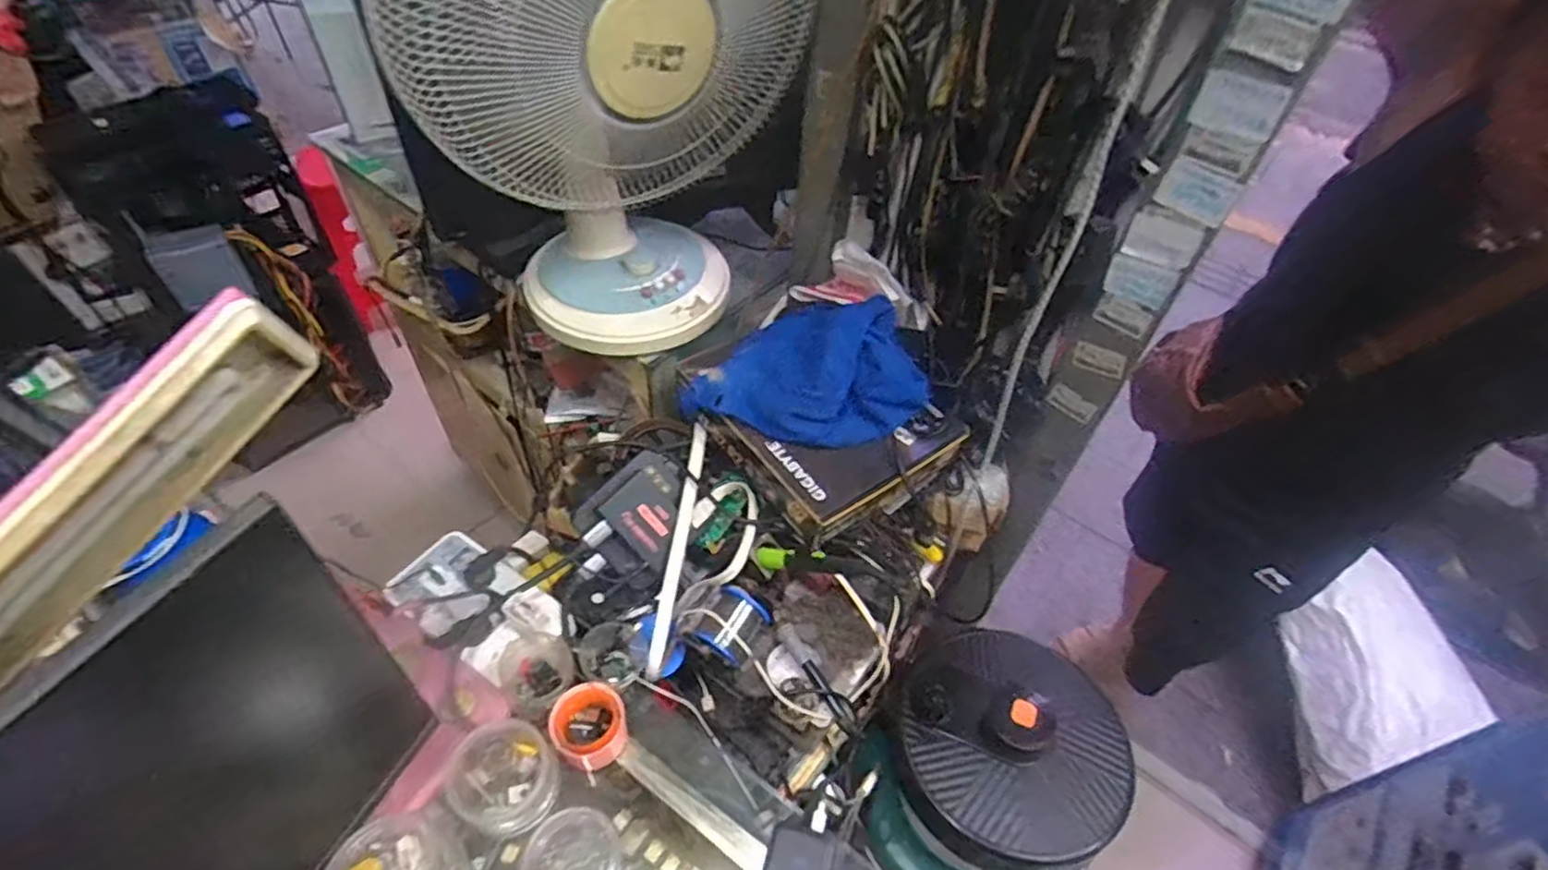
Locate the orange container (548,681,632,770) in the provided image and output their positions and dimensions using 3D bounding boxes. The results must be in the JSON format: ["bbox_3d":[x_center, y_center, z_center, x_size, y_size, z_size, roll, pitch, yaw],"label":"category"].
[{"bbox_3d":[-0.171,0.275,0.649,0.065,0.051,0.064,2,49,-3],"label":"orange container"}]

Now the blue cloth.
[{"bbox_3d":[0.036,-0.059,0.777,0.250,0.062,0.192,-36,63,-4],"label":"blue cloth"}]

